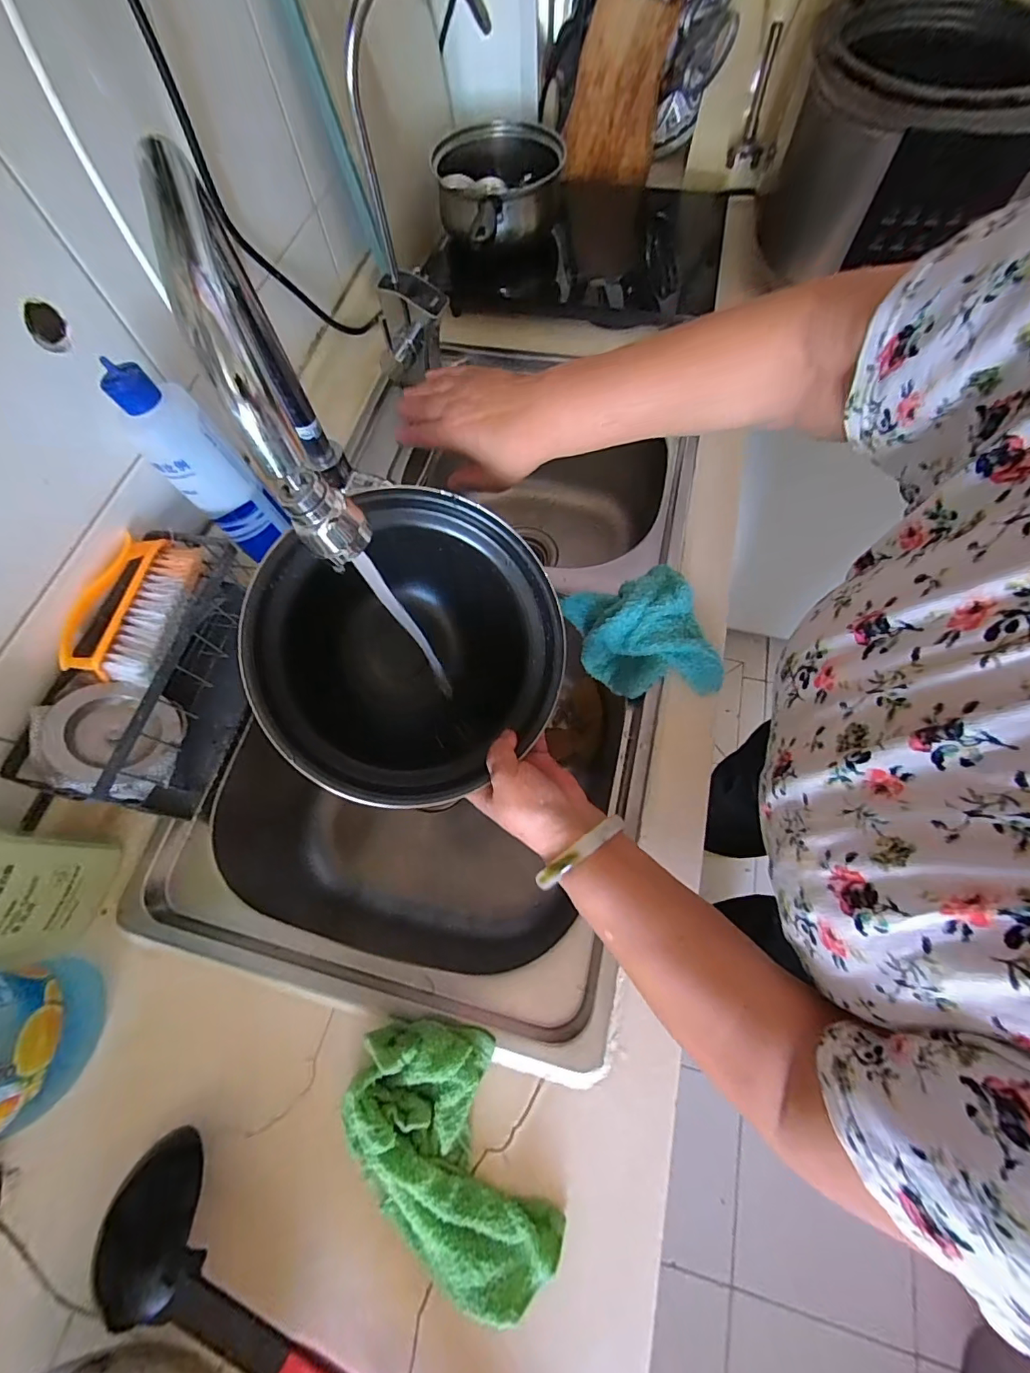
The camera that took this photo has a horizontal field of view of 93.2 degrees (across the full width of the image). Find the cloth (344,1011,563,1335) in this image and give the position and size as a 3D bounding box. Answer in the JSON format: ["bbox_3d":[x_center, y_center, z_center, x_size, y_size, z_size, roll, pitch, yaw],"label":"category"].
[{"bbox_3d":[-0.048,0.322,0.327,0.108,0.047,0.179,-26,68,-8],"label":"cloth"}]

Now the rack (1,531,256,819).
[{"bbox_3d":[-0.316,-0.014,0.446,0.108,0.125,0.241,10,80,7],"label":"rack"}]

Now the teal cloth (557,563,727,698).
[{"bbox_3d":[0.126,-0.045,0.496,0.109,0.084,0.141,-14,67,-3],"label":"teal cloth"}]

